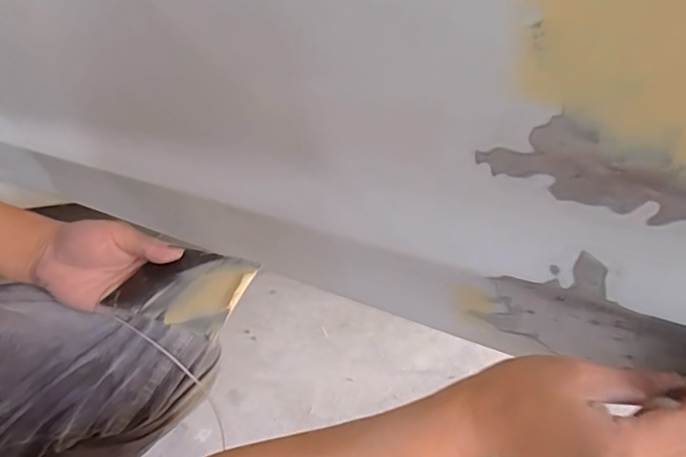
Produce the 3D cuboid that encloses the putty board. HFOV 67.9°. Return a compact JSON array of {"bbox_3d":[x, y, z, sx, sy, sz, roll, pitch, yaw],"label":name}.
[{"bbox_3d":[-0.129,0.047,0.418,0.113,0.007,0.074,9,50,28],"label":"putty board"}]

